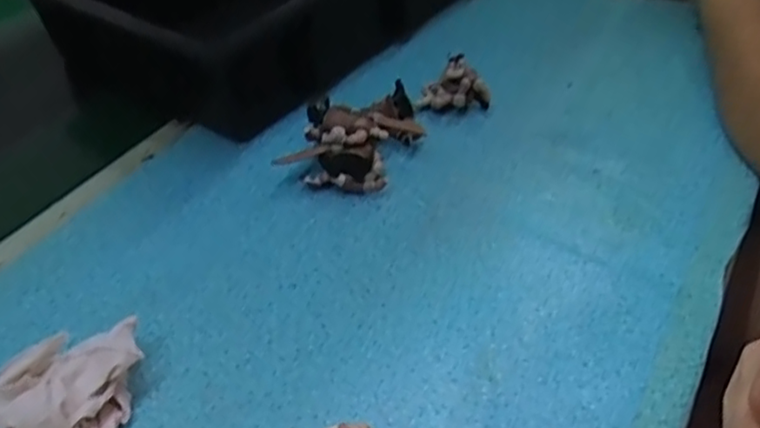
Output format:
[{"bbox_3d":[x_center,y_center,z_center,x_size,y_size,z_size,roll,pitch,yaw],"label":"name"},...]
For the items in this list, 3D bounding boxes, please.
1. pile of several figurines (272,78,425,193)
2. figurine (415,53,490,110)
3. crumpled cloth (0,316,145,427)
[{"bbox_3d":[-0.013,-0.059,0.504,0.078,0.041,0.110,26,51,26],"label":"pile of several figurines"},{"bbox_3d":[0.062,-0.107,0.548,0.056,0.031,0.046,1,44,3],"label":"figurine"},{"bbox_3d":[-0.164,0.097,0.350,0.083,0.040,0.075,-24,48,-21],"label":"crumpled cloth"}]

